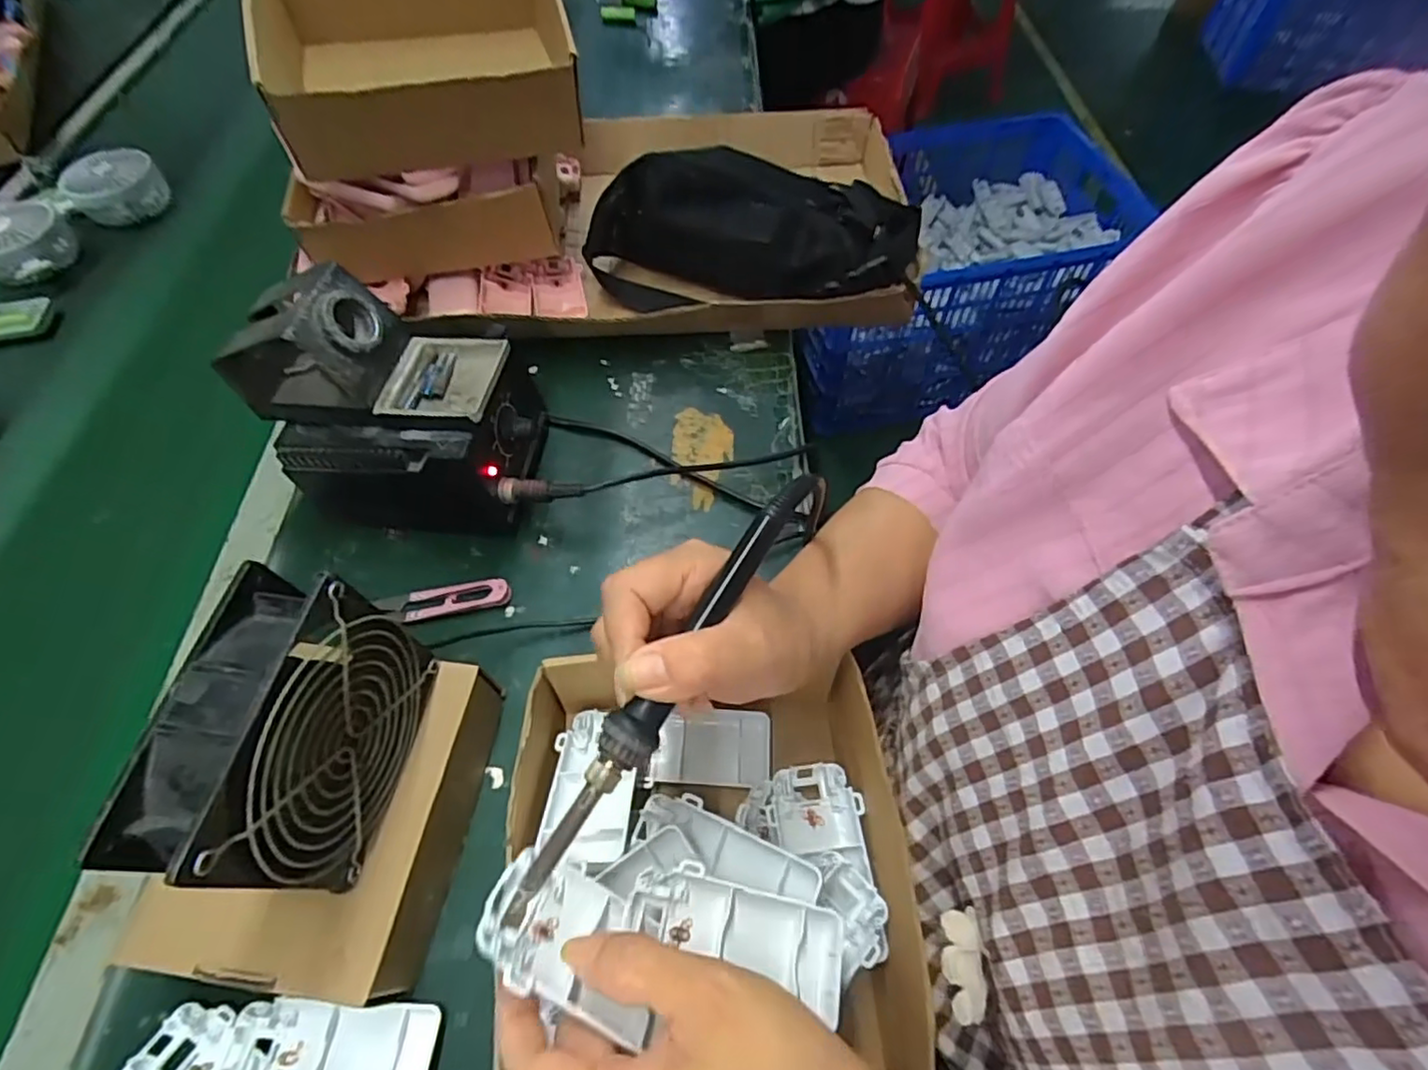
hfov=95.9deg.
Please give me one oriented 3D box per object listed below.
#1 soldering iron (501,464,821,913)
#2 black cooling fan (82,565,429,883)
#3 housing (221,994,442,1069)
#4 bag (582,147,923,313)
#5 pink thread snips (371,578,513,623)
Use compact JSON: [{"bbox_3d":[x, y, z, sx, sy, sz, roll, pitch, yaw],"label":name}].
[{"bbox_3d":[-0.014,0.053,0.257,0.018,0.015,0.209,29,71,17],"label":"soldering iron"},{"bbox_3d":[-0.185,0.090,0.291,0.045,0.111,0.118,8,59,5],"label":"black cooling fan"},{"bbox_3d":[-0.184,0.253,0.312,0.094,0.025,0.046,0,59,0],"label":"housing"},{"bbox_3d":[0.035,-0.280,0.590,0.288,0.102,0.149,10,59,6],"label":"bag"},{"bbox_3d":[-0.190,0.046,0.449,0.094,0.011,0.024,-7,59,-4],"label":"pink thread snips"}]

